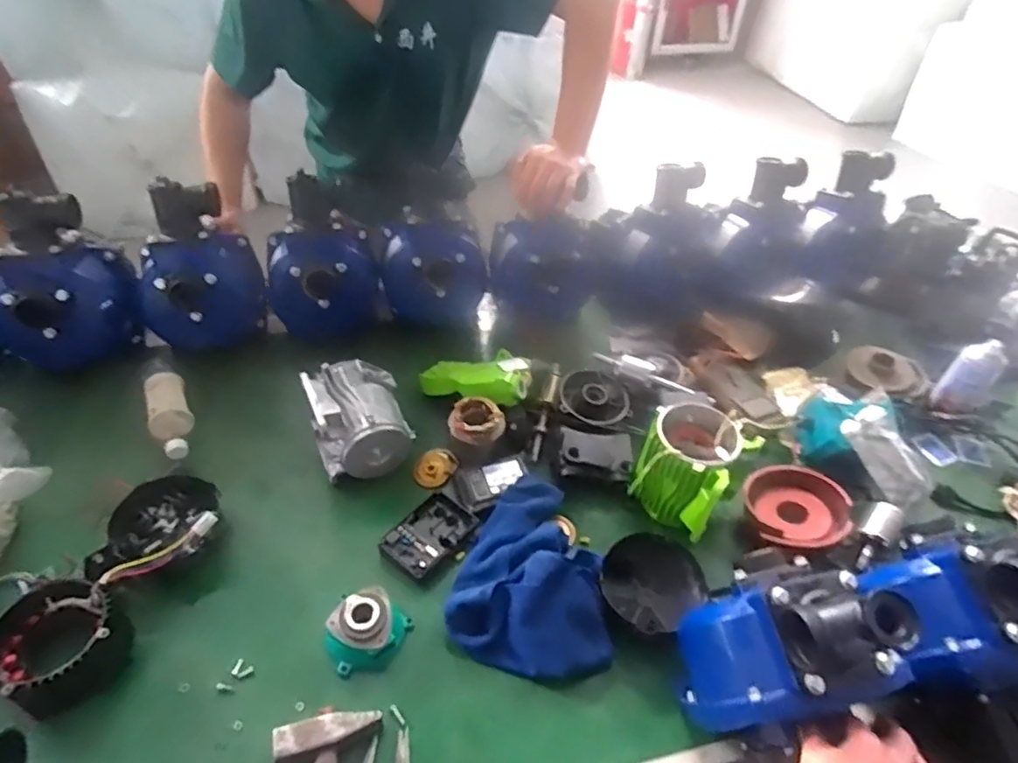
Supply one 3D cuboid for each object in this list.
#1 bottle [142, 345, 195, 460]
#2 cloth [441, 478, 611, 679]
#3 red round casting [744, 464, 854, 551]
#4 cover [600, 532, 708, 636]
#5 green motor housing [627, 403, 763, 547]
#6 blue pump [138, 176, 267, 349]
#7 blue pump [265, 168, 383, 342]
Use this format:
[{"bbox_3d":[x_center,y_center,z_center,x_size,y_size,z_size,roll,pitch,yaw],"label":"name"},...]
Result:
[{"bbox_3d":[-0.577,0.038,1.044,0.060,0.073,0.240,-20,49,-22],"label":"bottle"},{"bbox_3d":[0.041,0.257,0.851,0.214,0.084,0.270,11,45,7],"label":"cloth"},{"bbox_3d":[0.438,0.195,0.941,0.139,0.062,0.137,2,45,-2],"label":"red round casting"},{"bbox_3d":[0.201,0.283,0.860,0.133,0.047,0.132,-31,54,-30],"label":"cover"},{"bbox_3d":[0.269,0.120,0.919,0.138,0.114,0.136,29,50,24],"label":"green motor housing"},{"bbox_3d":[-0.560,-0.199,1.099,0.149,0.263,0.199,36,53,29],"label":"blue pump"},{"bbox_3d":[-0.346,-0.216,1.137,0.196,0.279,0.151,-14,47,-18],"label":"blue pump"}]

